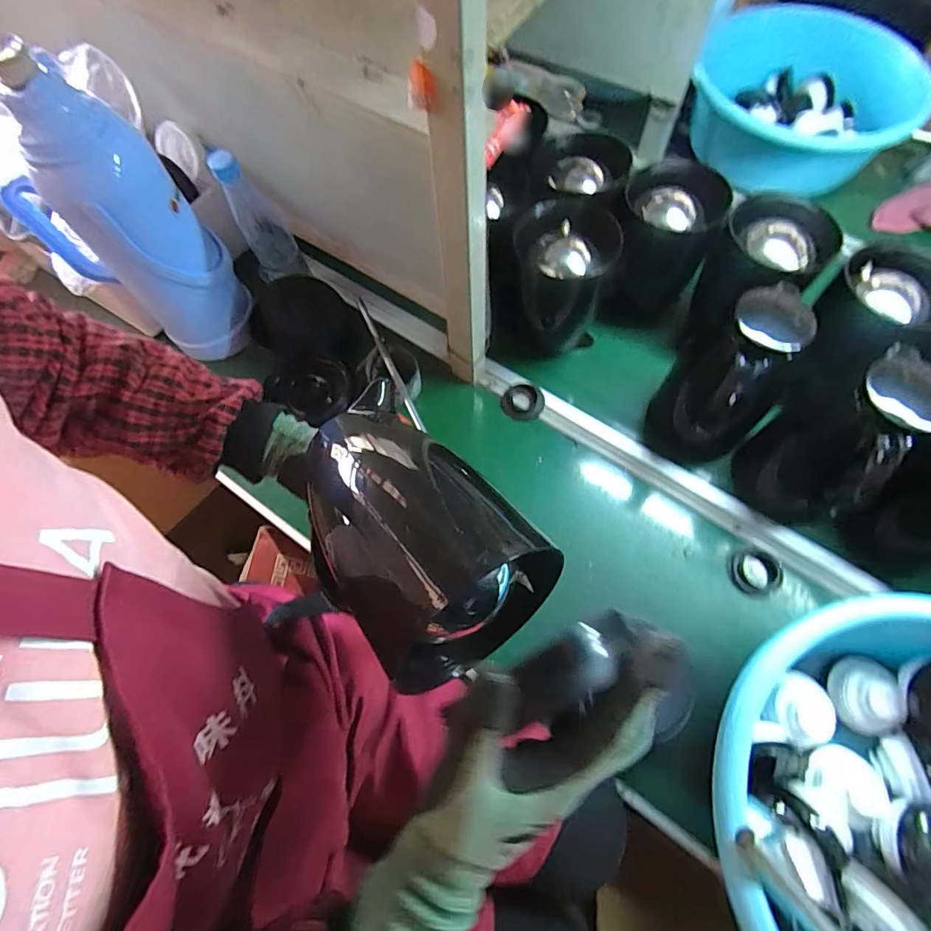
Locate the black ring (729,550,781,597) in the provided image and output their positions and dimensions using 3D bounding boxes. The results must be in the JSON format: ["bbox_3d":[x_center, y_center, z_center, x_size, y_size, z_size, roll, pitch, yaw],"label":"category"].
[{"bbox_3d":[0.358,0.132,0.597,0.058,0.013,0.054,-1,66,1],"label":"black ring"}]

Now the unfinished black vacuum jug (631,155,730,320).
[{"bbox_3d":[0.271,-0.310,0.696,0.123,0.173,0.140,21,68,11],"label":"unfinished black vacuum jug"}]

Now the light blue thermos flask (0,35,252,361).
[{"bbox_3d":[-0.412,-0.282,0.602,0.125,0.331,0.166,41,73,17],"label":"light blue thermos flask"}]

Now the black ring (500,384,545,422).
[{"bbox_3d":[0.083,-0.091,0.705,0.061,0.015,0.058,-1,66,1],"label":"black ring"}]

